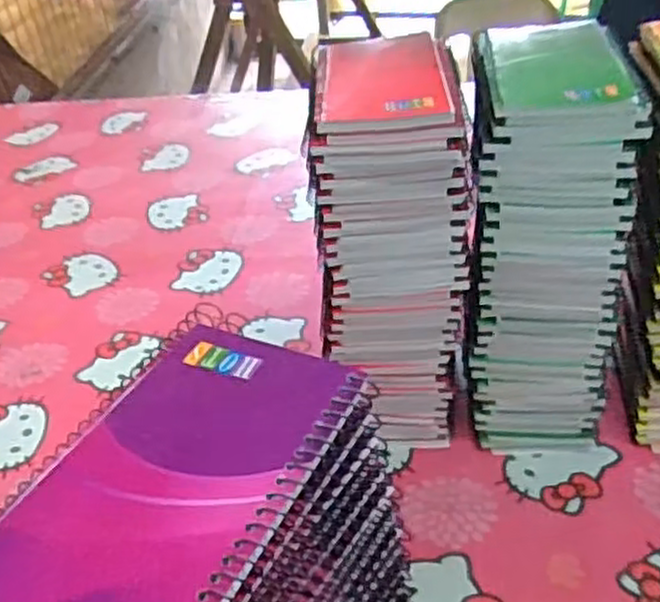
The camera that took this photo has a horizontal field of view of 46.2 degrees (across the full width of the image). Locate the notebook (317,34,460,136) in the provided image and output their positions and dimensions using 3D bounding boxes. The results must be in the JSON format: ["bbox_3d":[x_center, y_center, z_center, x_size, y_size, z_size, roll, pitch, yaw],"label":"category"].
[{"bbox_3d":[0.032,-0.142,0.498,0.081,0.013,0.114,-4,38,4],"label":"notebook"}]

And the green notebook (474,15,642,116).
[{"bbox_3d":[0.141,-0.153,0.495,0.085,0.010,0.128,-3,38,5],"label":"green notebook"}]

